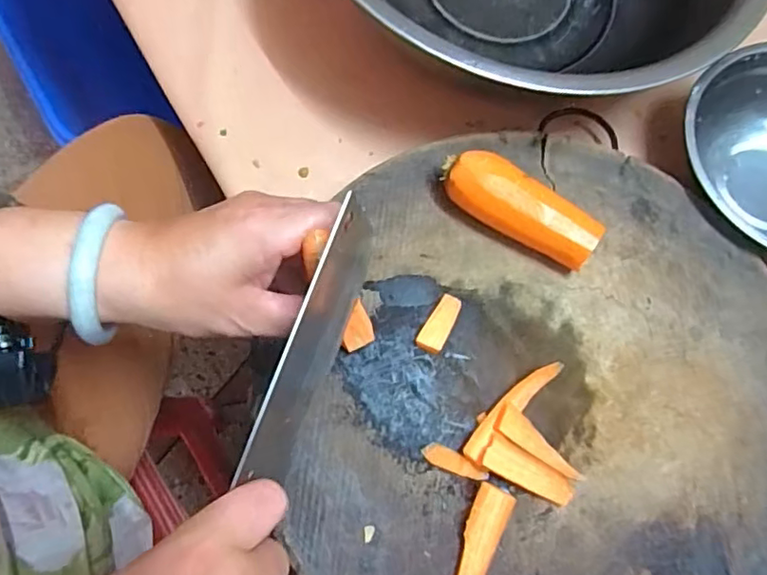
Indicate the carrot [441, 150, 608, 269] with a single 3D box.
[{"bbox_3d":[0.088,-0.051,0.393,0.109,0.040,0.033,32,72,8],"label":"carrot"}]

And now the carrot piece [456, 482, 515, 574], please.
[{"bbox_3d":[0.047,0.160,0.334,0.022,0.009,0.095,25,71,6],"label":"carrot piece"}]

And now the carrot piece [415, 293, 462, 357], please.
[{"bbox_3d":[0.036,0.023,0.382,0.018,0.008,0.040,27,72,7],"label":"carrot piece"}]

